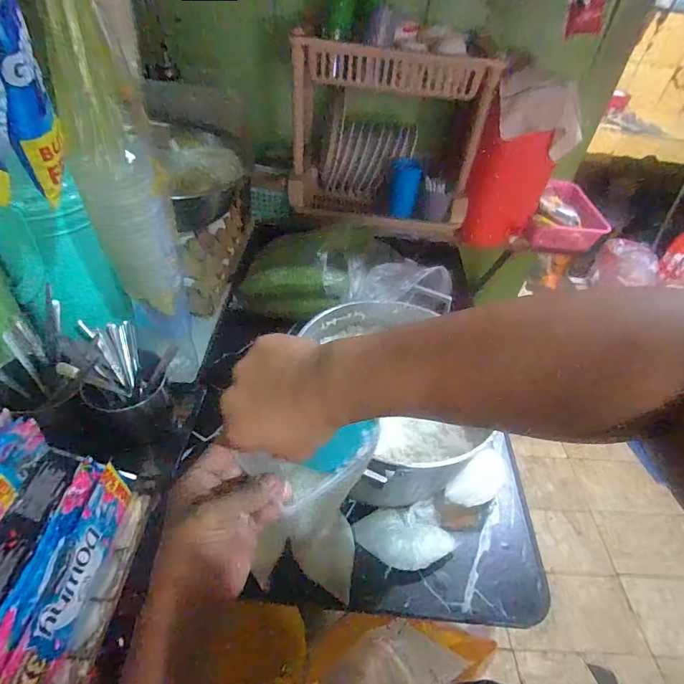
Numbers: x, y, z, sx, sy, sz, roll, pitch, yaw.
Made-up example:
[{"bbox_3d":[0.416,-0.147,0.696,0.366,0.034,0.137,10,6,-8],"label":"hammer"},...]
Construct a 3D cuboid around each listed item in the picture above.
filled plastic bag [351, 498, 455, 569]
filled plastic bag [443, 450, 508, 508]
[{"bbox_3d":[0.093,0.271,0.575,0.143,0.045,0.074,-5,45,-12],"label":"filled plastic bag"},{"bbox_3d":[0.217,0.218,0.650,0.060,0.040,0.106,36,51,27],"label":"filled plastic bag"}]

